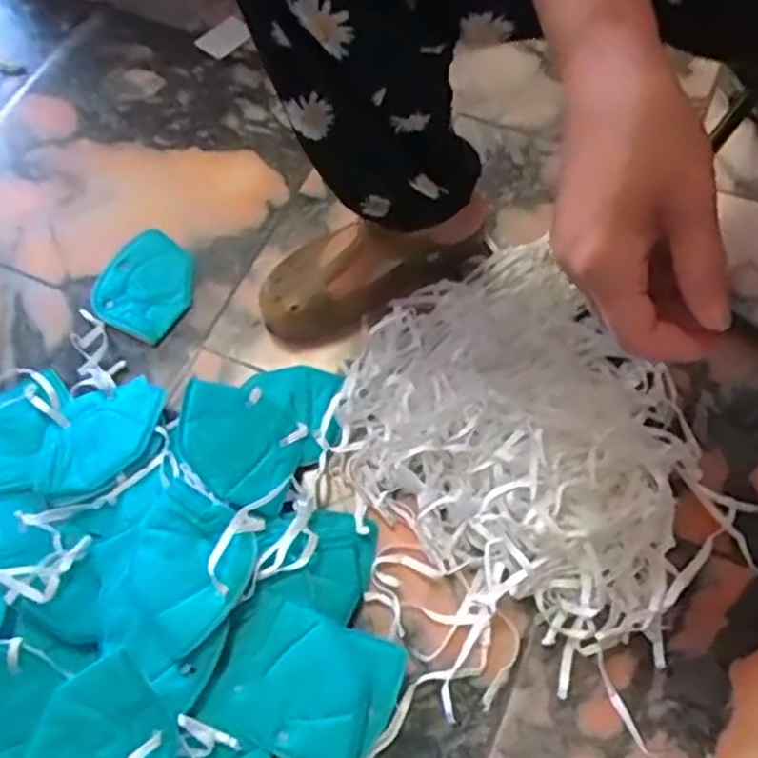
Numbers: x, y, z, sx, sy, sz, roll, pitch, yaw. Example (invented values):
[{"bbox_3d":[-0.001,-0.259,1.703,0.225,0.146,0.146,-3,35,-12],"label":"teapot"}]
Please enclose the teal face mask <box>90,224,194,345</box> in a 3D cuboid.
[{"bbox_3d":[-0.238,-0.097,0.753,0.098,0.017,0.107,32,69,16],"label":"teal face mask"}]

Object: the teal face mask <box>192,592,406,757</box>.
[{"bbox_3d":[-0.059,0.245,0.582,0.139,0.036,0.107,18,66,10],"label":"teal face mask"}]

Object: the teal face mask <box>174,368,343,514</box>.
[{"bbox_3d":[-0.107,0.036,0.664,0.116,0.052,0.155,32,69,16],"label":"teal face mask"}]

